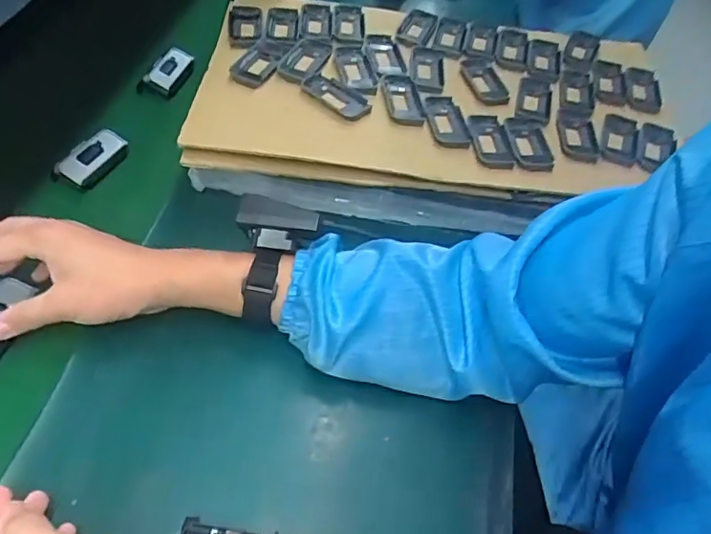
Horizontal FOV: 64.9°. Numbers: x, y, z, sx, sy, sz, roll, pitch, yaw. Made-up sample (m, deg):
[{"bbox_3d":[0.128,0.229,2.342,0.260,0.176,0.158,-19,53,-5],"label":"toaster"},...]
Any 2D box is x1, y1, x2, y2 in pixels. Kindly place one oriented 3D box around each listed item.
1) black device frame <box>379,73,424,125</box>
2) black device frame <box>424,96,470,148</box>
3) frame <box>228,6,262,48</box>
[{"bbox_3d":[0.048,-0.176,0.587,0.039,0.010,0.079,-5,51,-10],"label":"black device frame"},{"bbox_3d":[0.093,-0.149,0.573,0.036,0.006,0.081,-4,51,-9],"label":"black device frame"},{"bbox_3d":[-0.124,-0.270,0.627,0.037,0.009,0.075,-2,51,-8],"label":"frame"}]

